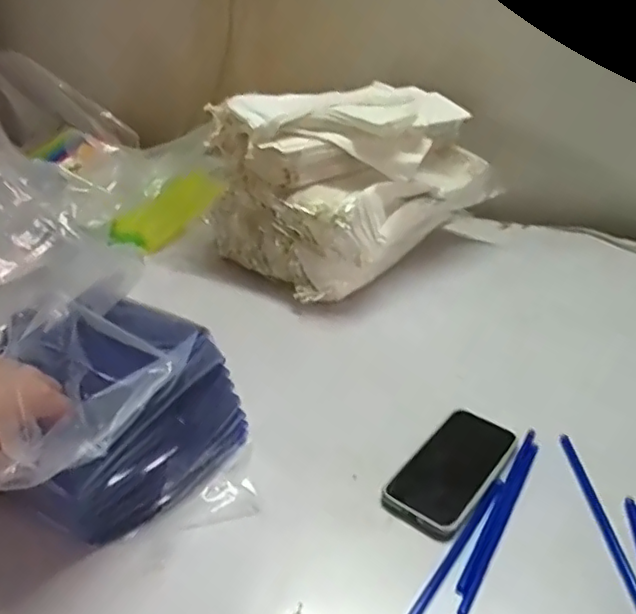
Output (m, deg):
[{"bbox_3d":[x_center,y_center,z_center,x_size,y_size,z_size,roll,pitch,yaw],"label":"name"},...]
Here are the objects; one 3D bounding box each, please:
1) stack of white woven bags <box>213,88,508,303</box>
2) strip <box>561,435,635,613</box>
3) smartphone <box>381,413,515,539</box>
[{"bbox_3d":[0.059,-0.203,0.968,0.384,0.236,0.288,-24,40,-34],"label":"stack of white woven bags"},{"bbox_3d":[0.264,0.201,0.557,0.012,0.006,0.214,1,33,0],"label":"strip"},{"bbox_3d":[0.135,0.160,0.601,0.078,0.010,0.159,25,40,32],"label":"smartphone"}]

